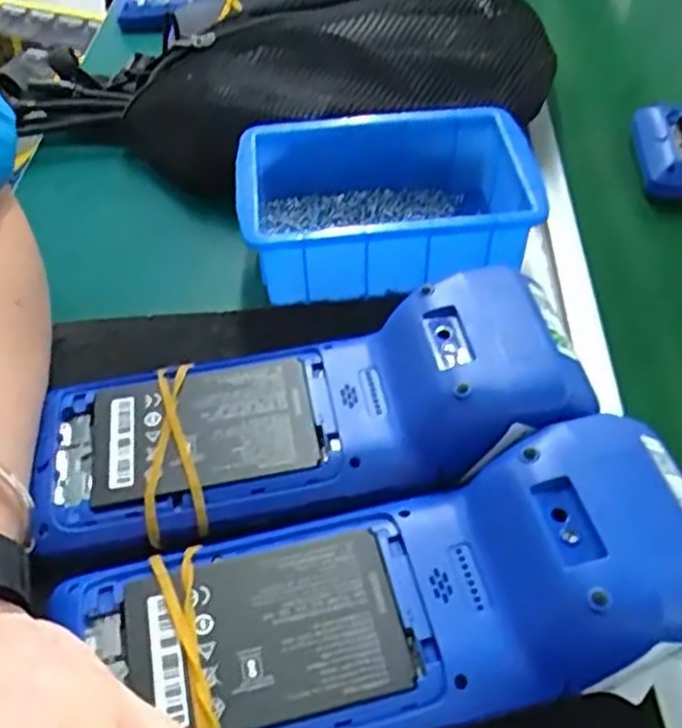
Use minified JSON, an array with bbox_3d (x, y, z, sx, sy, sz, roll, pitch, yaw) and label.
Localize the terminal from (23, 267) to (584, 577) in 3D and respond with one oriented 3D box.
[{"bbox_3d":[-0.019,0.014,0.303,0.213,0.047,0.087,-9,51,-5],"label":"terminal"}]

